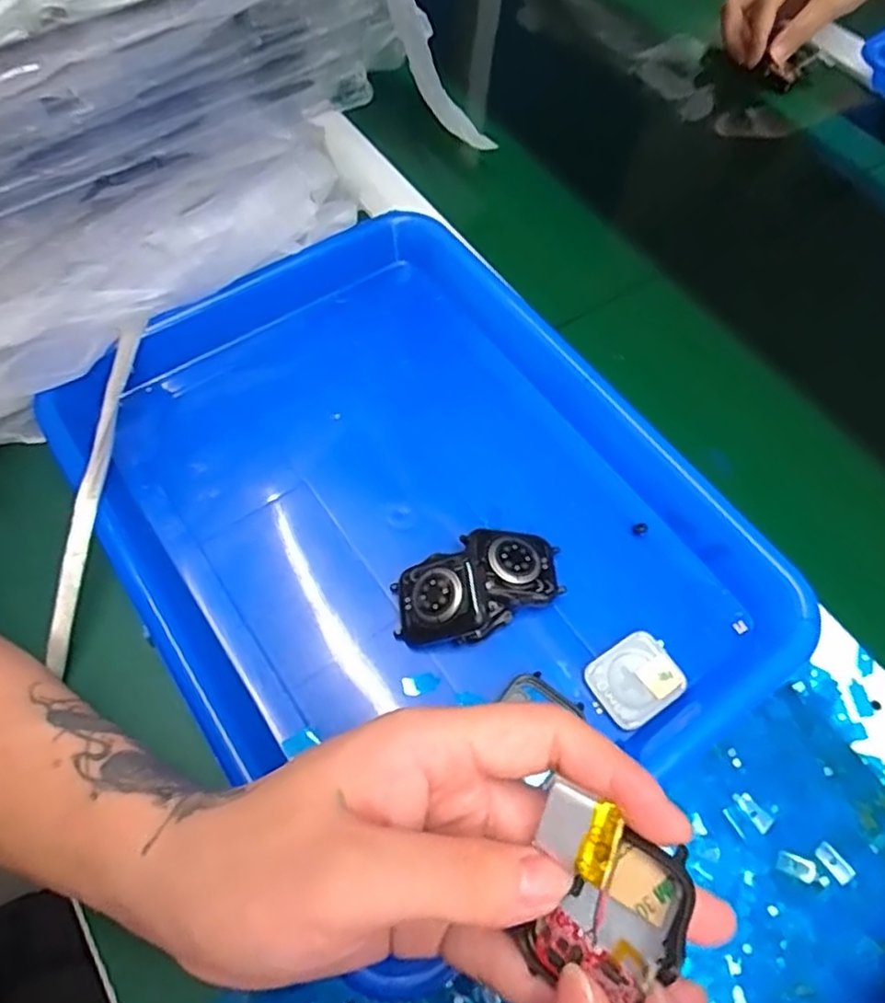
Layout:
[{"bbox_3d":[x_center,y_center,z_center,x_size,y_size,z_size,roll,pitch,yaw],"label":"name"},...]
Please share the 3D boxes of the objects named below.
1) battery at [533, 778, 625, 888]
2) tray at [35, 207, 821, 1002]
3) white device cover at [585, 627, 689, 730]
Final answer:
[{"bbox_3d":[0.036,0.087,0.177,0.021,0.004,0.017,17,76,41],"label":"battery"},{"bbox_3d":[-0.020,0.009,0.341,0.254,0.057,0.324,-31,67,-17],"label":"tray"},{"bbox_3d":[0.087,0.081,0.301,0.039,0.005,0.033,-30,66,-16],"label":"white device cover"}]

